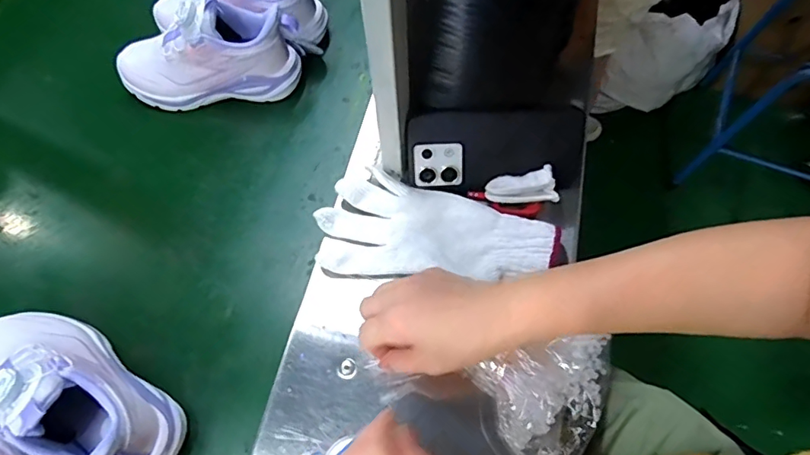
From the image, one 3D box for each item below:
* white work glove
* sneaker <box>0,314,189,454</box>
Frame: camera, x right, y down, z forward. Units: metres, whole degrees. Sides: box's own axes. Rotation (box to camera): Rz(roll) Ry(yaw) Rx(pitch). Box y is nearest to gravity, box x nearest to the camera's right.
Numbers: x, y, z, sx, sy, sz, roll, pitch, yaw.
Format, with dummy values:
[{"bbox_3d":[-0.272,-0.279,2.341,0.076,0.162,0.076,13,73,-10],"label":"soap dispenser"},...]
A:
[{"bbox_3d":[0.028,0.000,0.465,0.218,0.032,0.099,6,56,4],"label":"white work glove"},{"bbox_3d":[-0.272,0.124,0.391,0.203,0.097,0.077,30,61,19],"label":"sneaker"}]

